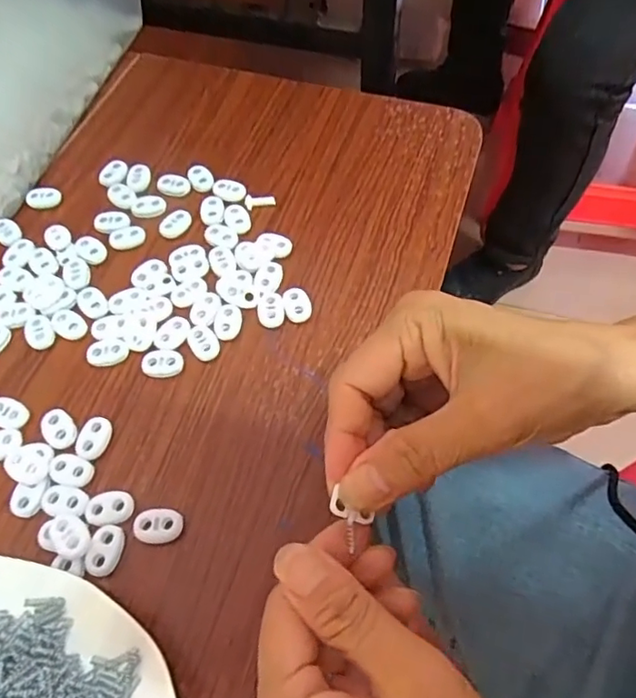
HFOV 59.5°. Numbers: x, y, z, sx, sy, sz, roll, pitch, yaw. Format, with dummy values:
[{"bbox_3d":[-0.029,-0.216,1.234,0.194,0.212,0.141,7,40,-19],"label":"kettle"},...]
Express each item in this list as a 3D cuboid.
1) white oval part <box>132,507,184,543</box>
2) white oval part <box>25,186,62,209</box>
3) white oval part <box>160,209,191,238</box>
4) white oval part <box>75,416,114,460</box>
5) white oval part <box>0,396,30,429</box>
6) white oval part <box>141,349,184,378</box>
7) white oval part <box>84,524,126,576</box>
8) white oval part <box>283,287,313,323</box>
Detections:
[{"bbox_3d":[-0.076,0.084,0.265,0.023,0.005,0.016,1,60,2],"label":"white oval part"},{"bbox_3d":[-0.187,-0.104,0.378,0.023,0.004,0.014,2,61,2],"label":"white oval part"},{"bbox_3d":[-0.092,-0.082,0.359,0.022,0.004,0.016,-35,66,-17],"label":"white oval part"},{"bbox_3d":[-0.115,0.046,0.288,0.015,0.005,0.022,8,61,6],"label":"white oval part"},{"bbox_3d":[-0.165,0.034,0.297,0.022,0.005,0.015,27,64,15],"label":"white oval part"},{"bbox_3d":[-0.086,0.008,0.309,0.022,0.005,0.015,-2,60,0],"label":"white oval part"},{"bbox_3d":[-0.099,0.093,0.259,0.014,0.005,0.022,8,61,5],"label":"white oval part"},{"bbox_3d":[-0.013,-0.026,0.326,0.015,0.007,0.022,-17,62,-9],"label":"white oval part"}]

